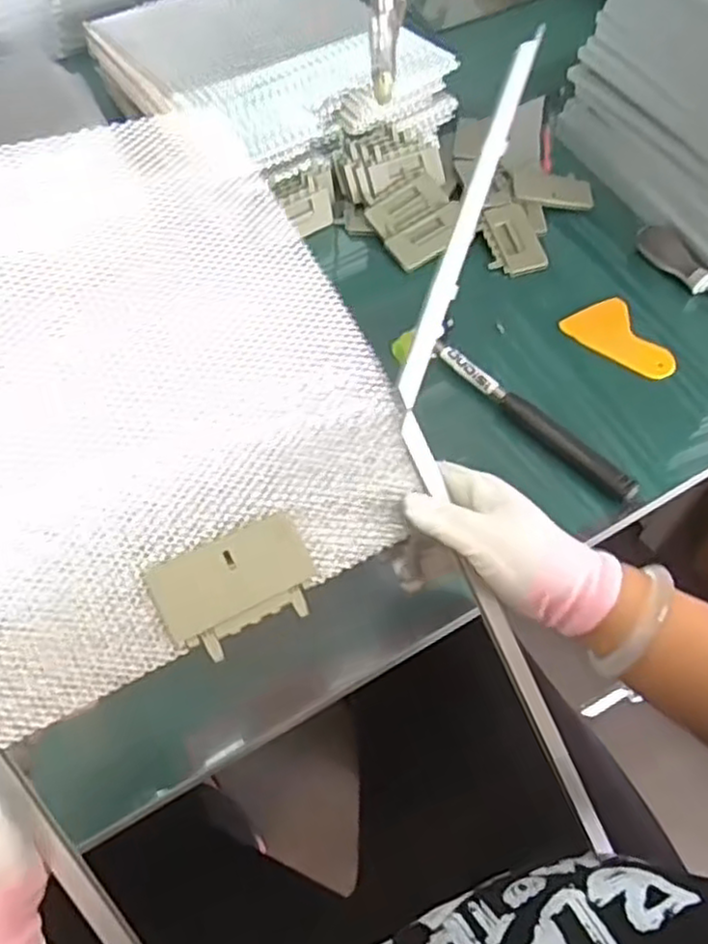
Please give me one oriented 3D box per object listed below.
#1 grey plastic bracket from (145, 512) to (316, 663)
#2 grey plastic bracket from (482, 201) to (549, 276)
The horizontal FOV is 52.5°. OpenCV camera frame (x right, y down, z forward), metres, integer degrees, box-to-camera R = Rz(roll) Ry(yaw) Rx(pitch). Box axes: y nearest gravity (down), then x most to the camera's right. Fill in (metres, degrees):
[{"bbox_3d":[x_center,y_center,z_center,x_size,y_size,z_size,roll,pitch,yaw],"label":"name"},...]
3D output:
[{"bbox_3d":[-0.062,0.061,0.387,0.084,0.005,0.056,-24,90,-26],"label":"grey plastic bracket"},{"bbox_3d":[0.162,-0.235,0.730,0.051,0.022,0.081,-9,58,-4],"label":"grey plastic bracket"}]

